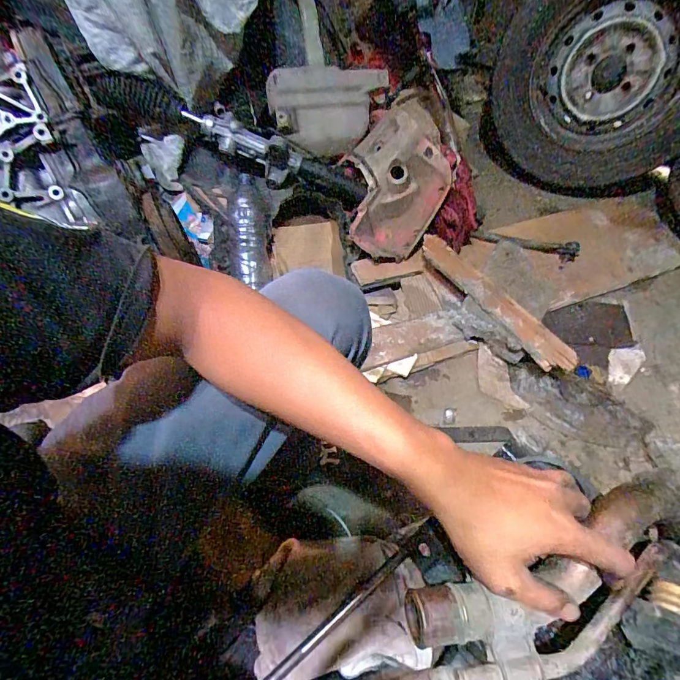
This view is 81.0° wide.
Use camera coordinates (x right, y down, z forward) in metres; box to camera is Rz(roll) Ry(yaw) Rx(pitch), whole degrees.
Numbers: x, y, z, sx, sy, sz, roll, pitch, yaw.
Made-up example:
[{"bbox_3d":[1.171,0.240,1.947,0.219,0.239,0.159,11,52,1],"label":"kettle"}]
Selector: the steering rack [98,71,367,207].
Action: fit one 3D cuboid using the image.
[{"bbox_3d":[-0.218,-0.449,0.907,0.591,0.114,0.067,17,57,-16],"label":"steering rack"}]

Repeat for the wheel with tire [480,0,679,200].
[{"bbox_3d":[0.701,-0.643,1.006,0.575,0.569,0.171,10,46,0],"label":"wheel with tire"}]

